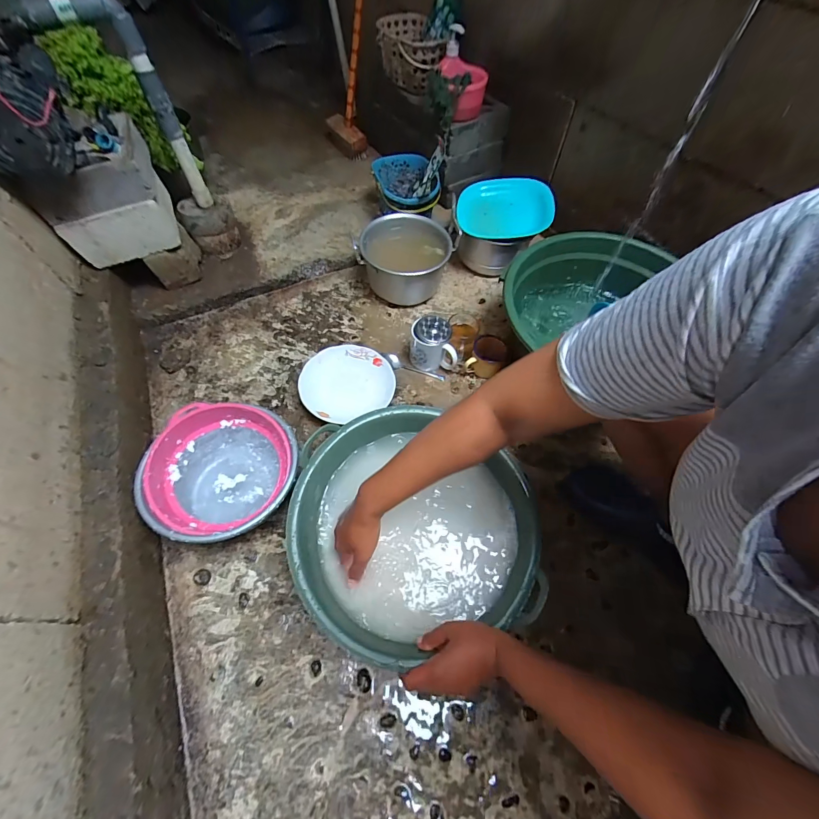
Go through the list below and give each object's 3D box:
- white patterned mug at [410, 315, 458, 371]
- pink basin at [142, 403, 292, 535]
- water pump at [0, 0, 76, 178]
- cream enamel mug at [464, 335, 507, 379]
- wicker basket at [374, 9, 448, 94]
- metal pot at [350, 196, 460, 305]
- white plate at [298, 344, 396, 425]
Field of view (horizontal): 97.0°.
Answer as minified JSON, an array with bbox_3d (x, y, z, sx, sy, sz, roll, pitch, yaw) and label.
[{"bbox_3d":[0.052,-0.142,0.802,0.099,0.104,0.077,-1,60,-2],"label":"white patterned mug"},{"bbox_3d":[-0.309,0.106,0.622,0.199,0.120,0.200,1,60,-1],"label":"pink basin"},{"bbox_3d":[-0.619,-0.484,0.554,0.153,0.165,0.207,-29,65,-17],"label":"water pump"},{"bbox_3d":[0.170,-0.113,0.804,0.073,0.076,0.067,1,60,-1],"label":"cream enamel mug"},{"bbox_3d":[-0.003,-1.005,1.028,0.144,0.104,0.276,-16,62,-10],"label":"wicker basket"},{"bbox_3d":[-0.004,-0.370,0.903,0.222,0.146,0.211,1,60,-1],"label":"metal pot"},{"bbox_3d":[-0.131,-0.054,0.774,0.198,0.043,0.189,1,60,-1],"label":"white plate"}]

